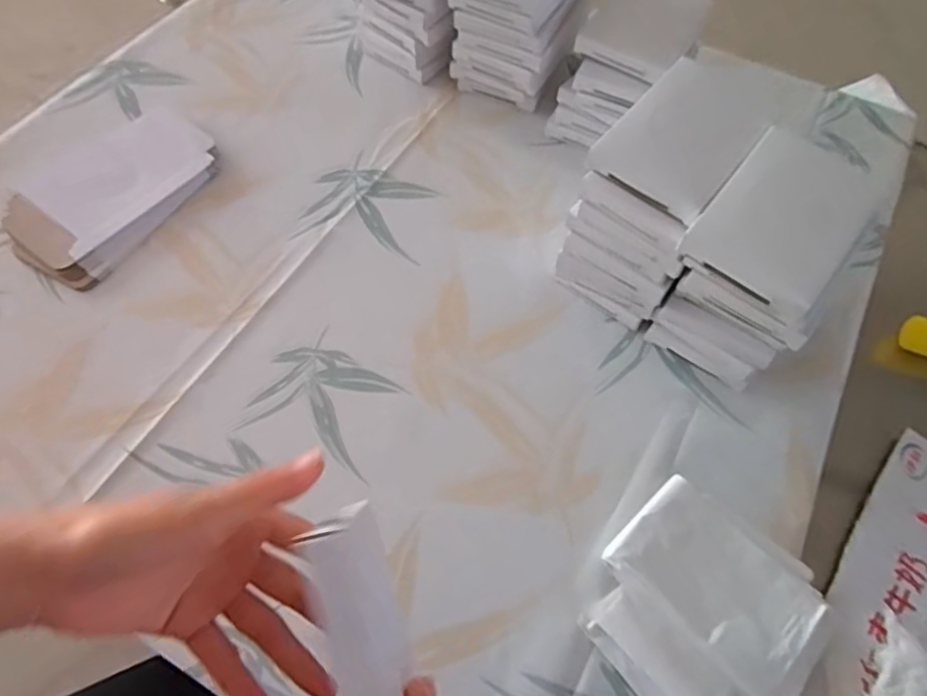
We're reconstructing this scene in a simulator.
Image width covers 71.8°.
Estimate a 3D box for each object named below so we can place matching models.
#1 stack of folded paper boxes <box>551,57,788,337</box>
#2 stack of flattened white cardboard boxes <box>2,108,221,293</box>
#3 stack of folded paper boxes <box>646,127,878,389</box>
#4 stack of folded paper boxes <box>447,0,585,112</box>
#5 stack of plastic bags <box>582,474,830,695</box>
[{"bbox_3d":[0.144,-0.108,0.499,0.093,0.159,0.123,35,64,16],"label":"stack of folded paper boxes"},{"bbox_3d":[-0.315,-0.143,0.582,0.118,0.015,0.197,26,61,12],"label":"stack of flattened white cardboard boxes"},{"bbox_3d":[0.209,-0.048,0.470,0.094,0.154,0.124,36,64,16],"label":"stack of folded paper boxes"},{"bbox_3d":[0.053,-0.313,0.620,0.101,0.152,0.126,25,61,11],"label":"stack of folded paper boxes"},{"bbox_3d":[0.159,0.172,0.420,0.135,0.016,0.137,38,64,18],"label":"stack of plastic bags"}]

